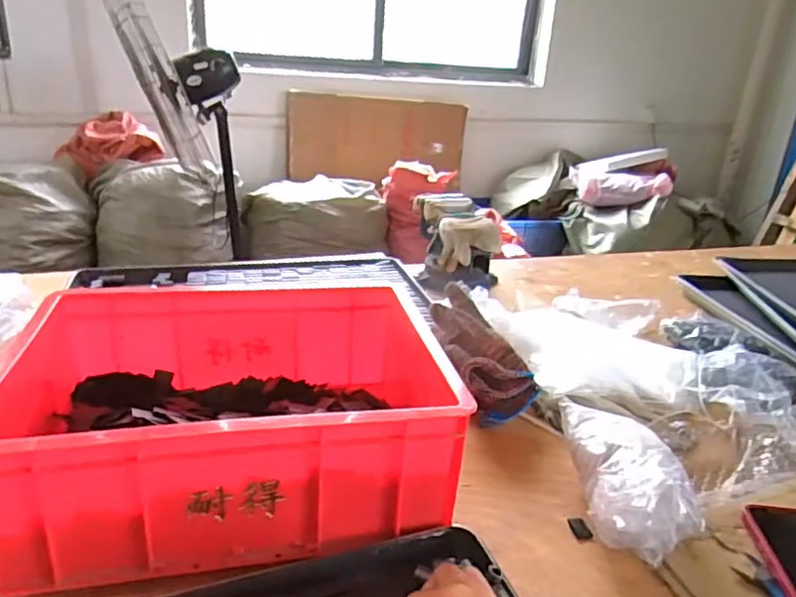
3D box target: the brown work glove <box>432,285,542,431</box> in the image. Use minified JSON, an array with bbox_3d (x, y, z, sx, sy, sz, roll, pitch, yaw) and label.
[{"bbox_3d":[0.099,0.065,0.796,0.082,0.079,0.209,-6,46,-26],"label":"brown work glove"}]

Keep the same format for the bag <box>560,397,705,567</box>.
[{"bbox_3d":[0.227,0.178,0.617,0.090,0.089,0.172,3,23,-3],"label":"bag"}]

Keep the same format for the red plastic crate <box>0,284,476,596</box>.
[{"bbox_3d":[-0.163,0.115,0.625,0.398,0.154,0.301,-2,24,-14],"label":"red plastic crate"}]

